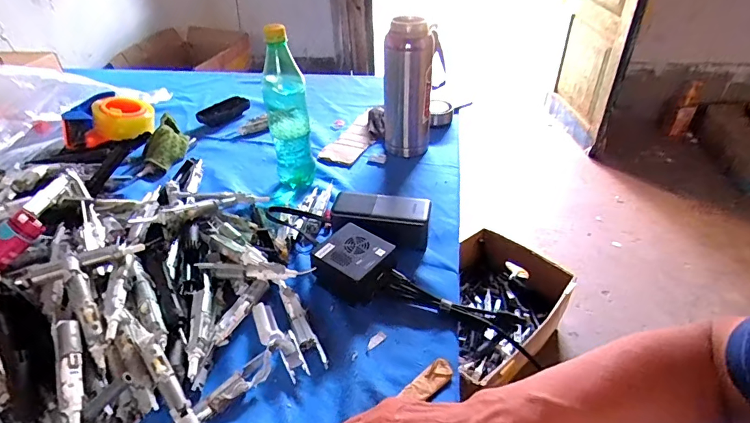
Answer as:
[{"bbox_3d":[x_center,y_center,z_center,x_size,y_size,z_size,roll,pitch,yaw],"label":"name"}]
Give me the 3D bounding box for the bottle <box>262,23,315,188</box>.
[{"bbox_3d":[-0.131,-0.151,0.644,0.059,0.236,0.056,-11,39,-10],"label":"bottle"}]

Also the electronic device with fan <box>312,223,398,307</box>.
[{"bbox_3d":[-0.026,0.062,0.518,0.092,0.048,0.079,26,46,30],"label":"electronic device with fan"}]

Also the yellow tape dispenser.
[{"bbox_3d":[-0.501,-0.168,0.809,0.079,0.074,0.164,26,47,32],"label":"yellow tape dispenser"}]

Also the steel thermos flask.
[{"bbox_3d":[0.063,-0.213,0.733,0.095,0.218,0.088,1,39,5],"label":"steel thermos flask"}]

